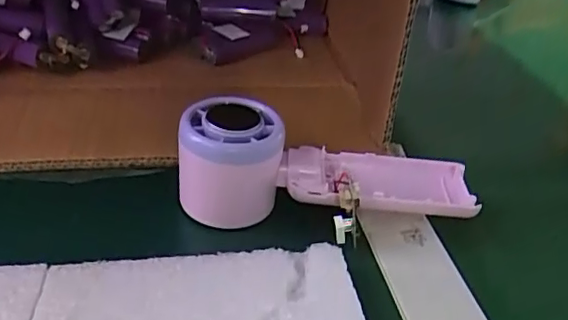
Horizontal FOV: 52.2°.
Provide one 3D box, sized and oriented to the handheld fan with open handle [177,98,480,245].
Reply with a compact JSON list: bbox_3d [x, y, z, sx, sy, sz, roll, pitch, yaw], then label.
[{"bbox_3d":[0.027,0.006,0.321,0.164,0.046,0.064,3,33,-3],"label":"handheld fan with open handle"}]

